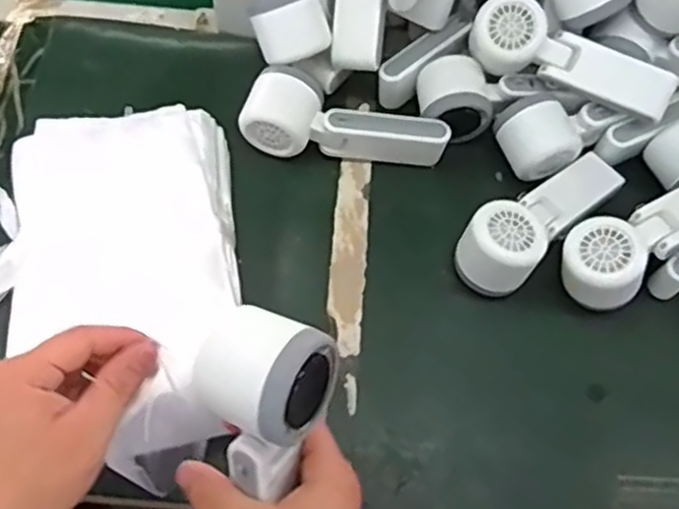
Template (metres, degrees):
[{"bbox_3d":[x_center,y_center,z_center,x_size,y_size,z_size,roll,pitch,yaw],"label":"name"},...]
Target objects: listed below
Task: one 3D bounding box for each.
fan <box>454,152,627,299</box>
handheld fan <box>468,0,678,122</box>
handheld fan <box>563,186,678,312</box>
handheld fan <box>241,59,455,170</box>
[{"bbox_3d":[0.158,-0.031,0.550,0.162,0.060,0.058,-40,72,-20],"label":"fan"},{"bbox_3d":[0.188,-0.159,0.562,0.167,0.046,0.049,20,64,6],"label":"handheld fan"},{"bbox_3d":[0.237,-0.014,0.535,0.169,0.069,0.064,-29,69,-17],"label":"handheld fan"},{"bbox_3d":[0.004,-0.116,0.583,0.168,0.050,0.070,1,63,-3],"label":"handheld fan"}]

